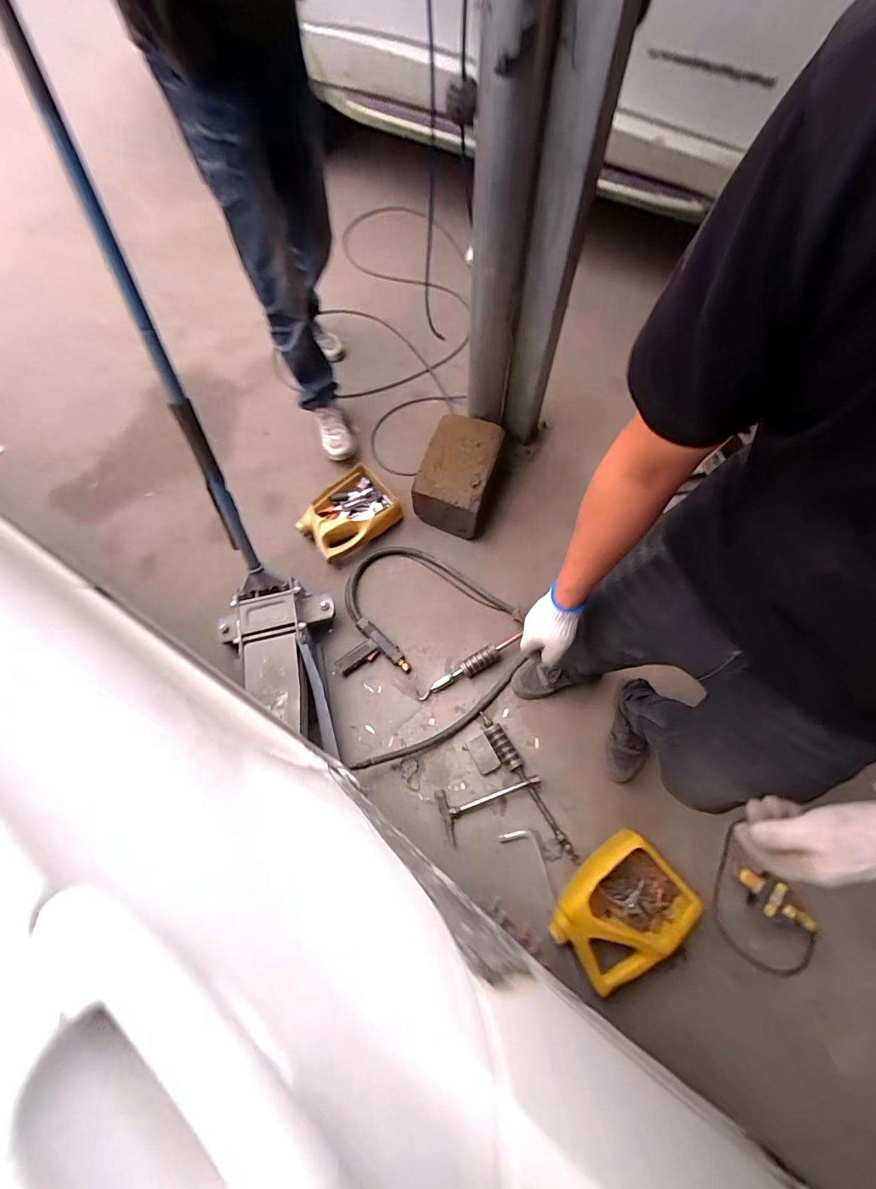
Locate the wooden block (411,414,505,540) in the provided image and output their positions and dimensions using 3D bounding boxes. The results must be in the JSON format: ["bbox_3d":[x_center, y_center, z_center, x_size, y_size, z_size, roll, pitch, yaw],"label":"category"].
[{"bbox_3d":[0.068,-0.369,1.369,0.214,0.150,0.322,17,71,8],"label":"wooden block"}]

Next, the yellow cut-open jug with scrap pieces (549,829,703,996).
[{"bbox_3d":[0.406,0.705,0.987,0.283,0.106,0.200,-38,73,-11],"label":"yellow cut-open jug with scrap pieces"}]

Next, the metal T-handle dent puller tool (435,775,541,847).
[{"bbox_3d":[0.136,0.527,1.107,0.262,0.017,0.123,-15,70,-4],"label":"metal T-handle dent puller tool"}]

